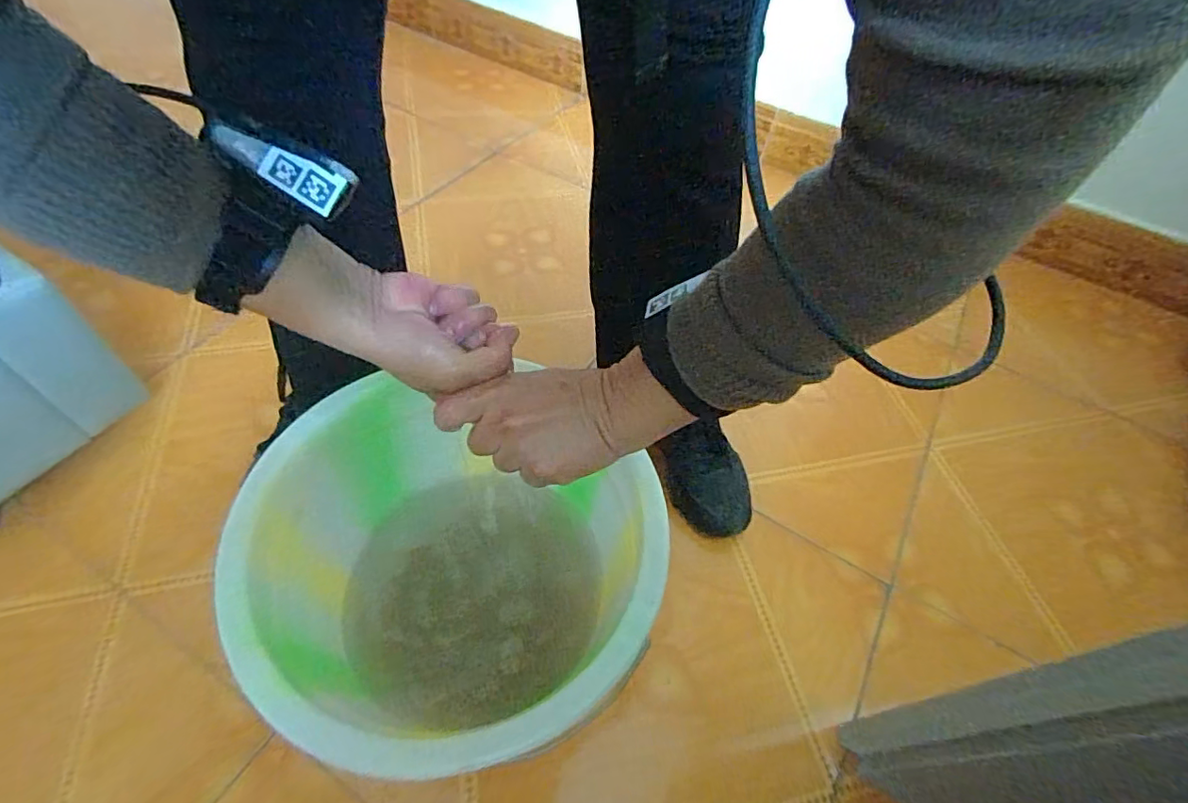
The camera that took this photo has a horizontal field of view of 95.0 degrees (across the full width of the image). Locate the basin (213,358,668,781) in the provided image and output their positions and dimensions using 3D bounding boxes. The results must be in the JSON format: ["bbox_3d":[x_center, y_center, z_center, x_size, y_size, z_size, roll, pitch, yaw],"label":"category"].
[{"bbox_3d":[-0.110,0.147,0.457,0.301,0.170,0.262,14,52,4],"label":"basin"}]

